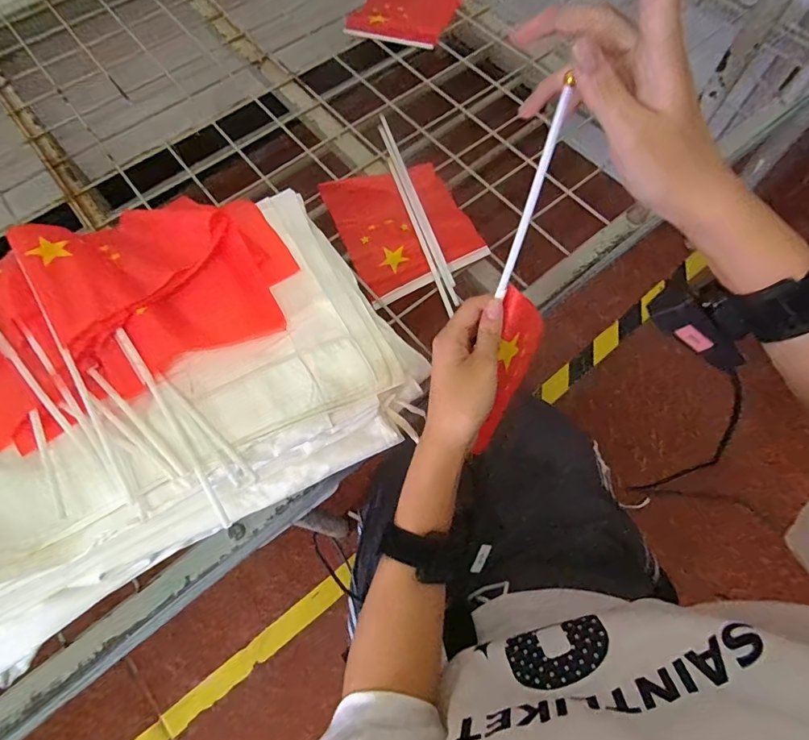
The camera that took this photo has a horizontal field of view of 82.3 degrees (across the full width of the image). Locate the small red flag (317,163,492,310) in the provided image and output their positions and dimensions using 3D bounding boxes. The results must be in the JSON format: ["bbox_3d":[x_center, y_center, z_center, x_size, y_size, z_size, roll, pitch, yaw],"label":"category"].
[{"bbox_3d":[-0.004,-0.165,0.519,0.134,0.015,0.169,-23,68,-8],"label":"small red flag"}]

